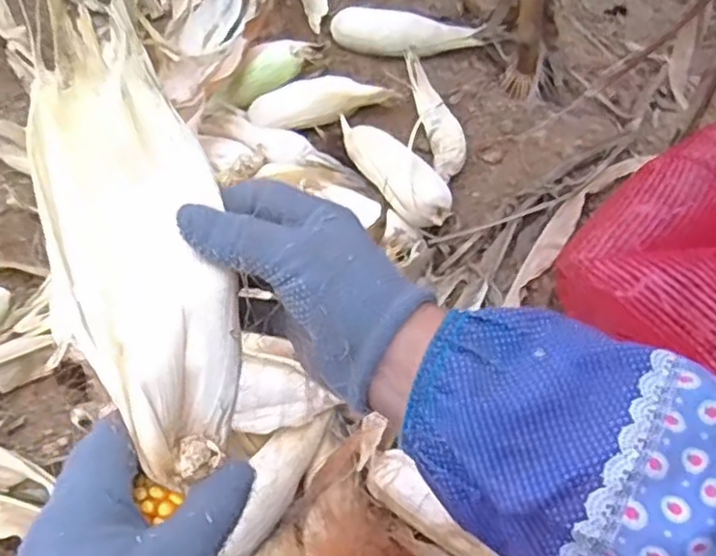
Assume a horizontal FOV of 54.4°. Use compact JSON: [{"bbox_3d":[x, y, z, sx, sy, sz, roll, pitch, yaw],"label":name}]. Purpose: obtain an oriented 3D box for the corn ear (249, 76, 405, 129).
[{"bbox_3d":[-0.059,-0.254,1.005,0.224,0.044,0.053,-1,54,24],"label":"corn ear"}]

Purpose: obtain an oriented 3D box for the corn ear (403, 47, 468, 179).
[{"bbox_3d":[0.108,-0.220,0.942,0.049,0.053,0.211,-11,55,-3],"label":"corn ear"}]

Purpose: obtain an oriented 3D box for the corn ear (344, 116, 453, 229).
[{"bbox_3d":[0.034,-0.143,0.886,0.072,0.052,0.213,-39,61,-20],"label":"corn ear"}]

